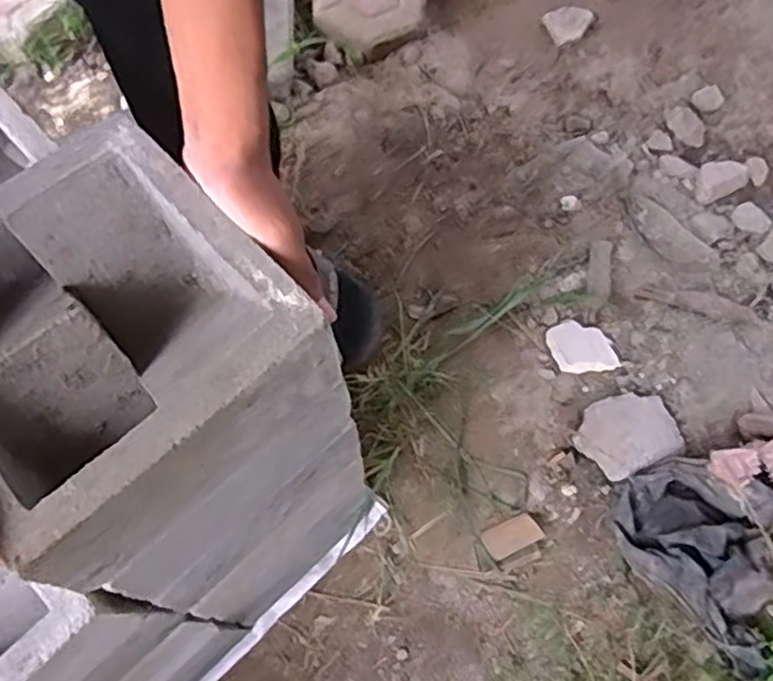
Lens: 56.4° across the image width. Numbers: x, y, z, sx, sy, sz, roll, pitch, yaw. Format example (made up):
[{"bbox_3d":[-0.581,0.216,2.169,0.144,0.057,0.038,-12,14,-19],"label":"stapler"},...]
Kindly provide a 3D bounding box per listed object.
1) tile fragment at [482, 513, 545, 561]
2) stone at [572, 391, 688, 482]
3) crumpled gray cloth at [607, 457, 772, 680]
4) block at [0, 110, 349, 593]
[{"bbox_3d":[0.158,0.246,0.908,0.072,0.012,0.039,-24,70,-7],"label":"tile fragment"},{"bbox_3d":[0.316,0.122,0.950,0.128,0.031,0.098,-22,70,-6],"label":"stone"},{"bbox_3d":[0.378,0.257,0.860,0.143,0.078,0.234,-32,71,-9],"label":"crumpled gray cloth"},{"bbox_3d":[-0.169,0.005,0.449,0.189,0.127,0.204,-41,72,-16],"label":"block"}]

